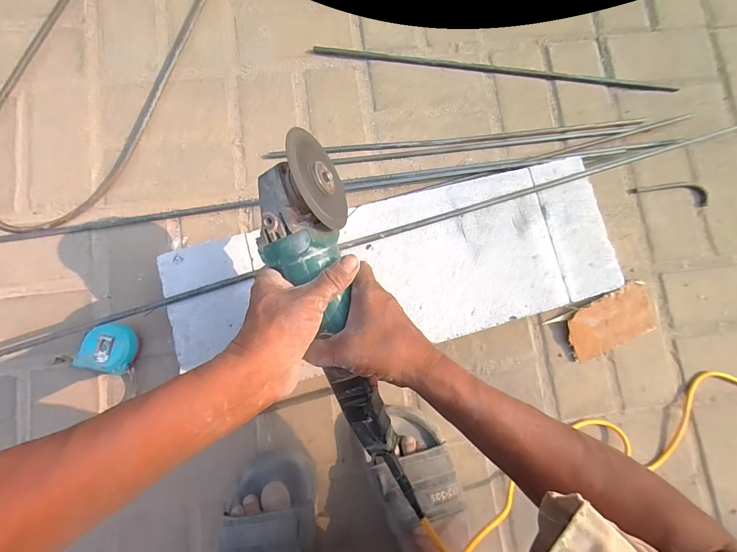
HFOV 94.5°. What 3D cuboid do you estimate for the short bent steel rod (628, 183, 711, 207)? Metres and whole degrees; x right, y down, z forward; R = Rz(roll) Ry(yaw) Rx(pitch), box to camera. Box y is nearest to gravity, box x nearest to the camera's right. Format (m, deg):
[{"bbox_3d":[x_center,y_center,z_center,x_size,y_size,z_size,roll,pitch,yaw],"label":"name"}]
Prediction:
[{"bbox_3d":[0.508,-0.142,0.572,0.140,0.018,0.031,7,84,-4],"label":"short bent steel rod"}]

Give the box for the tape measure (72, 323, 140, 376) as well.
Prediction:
[{"bbox_3d":[-0.362,0.098,0.478,0.066,0.033,0.066,1,86,-13],"label":"tape measure"}]

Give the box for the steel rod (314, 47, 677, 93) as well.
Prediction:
[{"bbox_3d":[0.219,-0.349,0.575,0.612,0.016,0.014,5,84,-4],"label":"steel rod"}]

